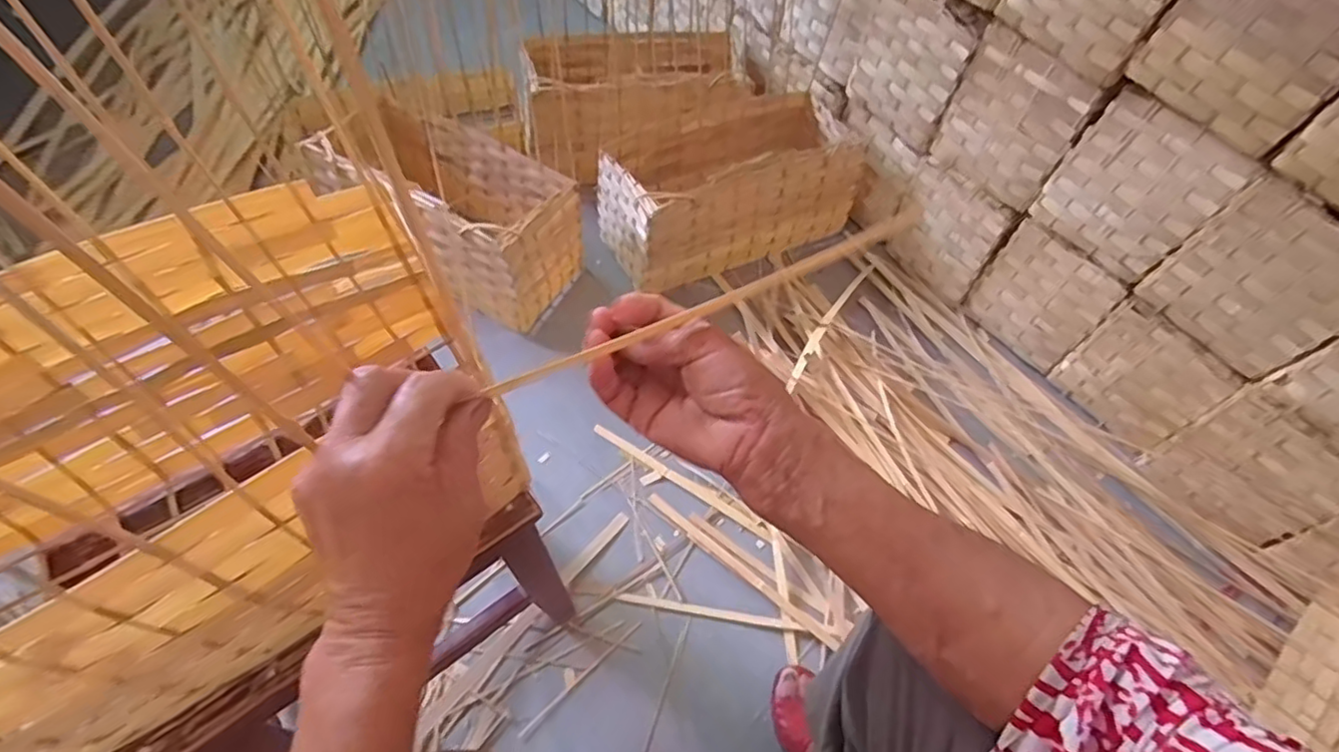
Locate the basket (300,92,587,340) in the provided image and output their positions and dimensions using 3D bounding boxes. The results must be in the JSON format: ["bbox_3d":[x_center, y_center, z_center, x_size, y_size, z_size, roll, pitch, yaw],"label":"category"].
[{"bbox_3d":[-0.378,-0.291,1.103,0.473,0.207,0.217,31,60,16],"label":"basket"}]

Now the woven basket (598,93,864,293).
[{"bbox_3d":[0.098,-0.350,1.158,0.441,0.188,0.244,-19,60,-16],"label":"woven basket"}]

